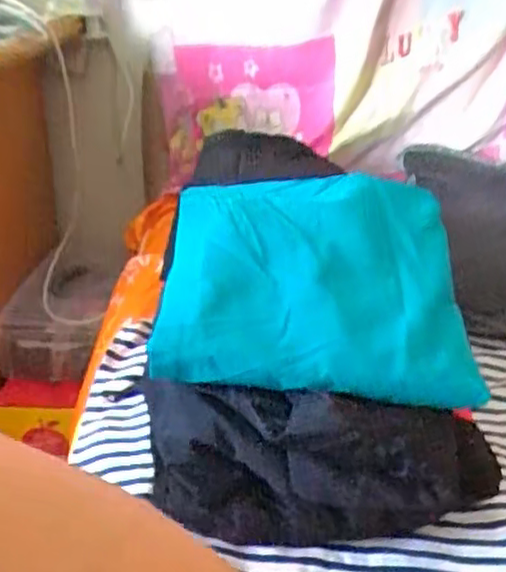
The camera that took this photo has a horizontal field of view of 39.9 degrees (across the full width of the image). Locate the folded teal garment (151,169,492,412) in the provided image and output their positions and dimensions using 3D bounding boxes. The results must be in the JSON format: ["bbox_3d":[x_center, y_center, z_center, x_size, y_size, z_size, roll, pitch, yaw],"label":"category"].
[{"bbox_3d":[0.050,-0.014,0.644,0.269,0.086,0.261,2,27,1],"label":"folded teal garment"}]

